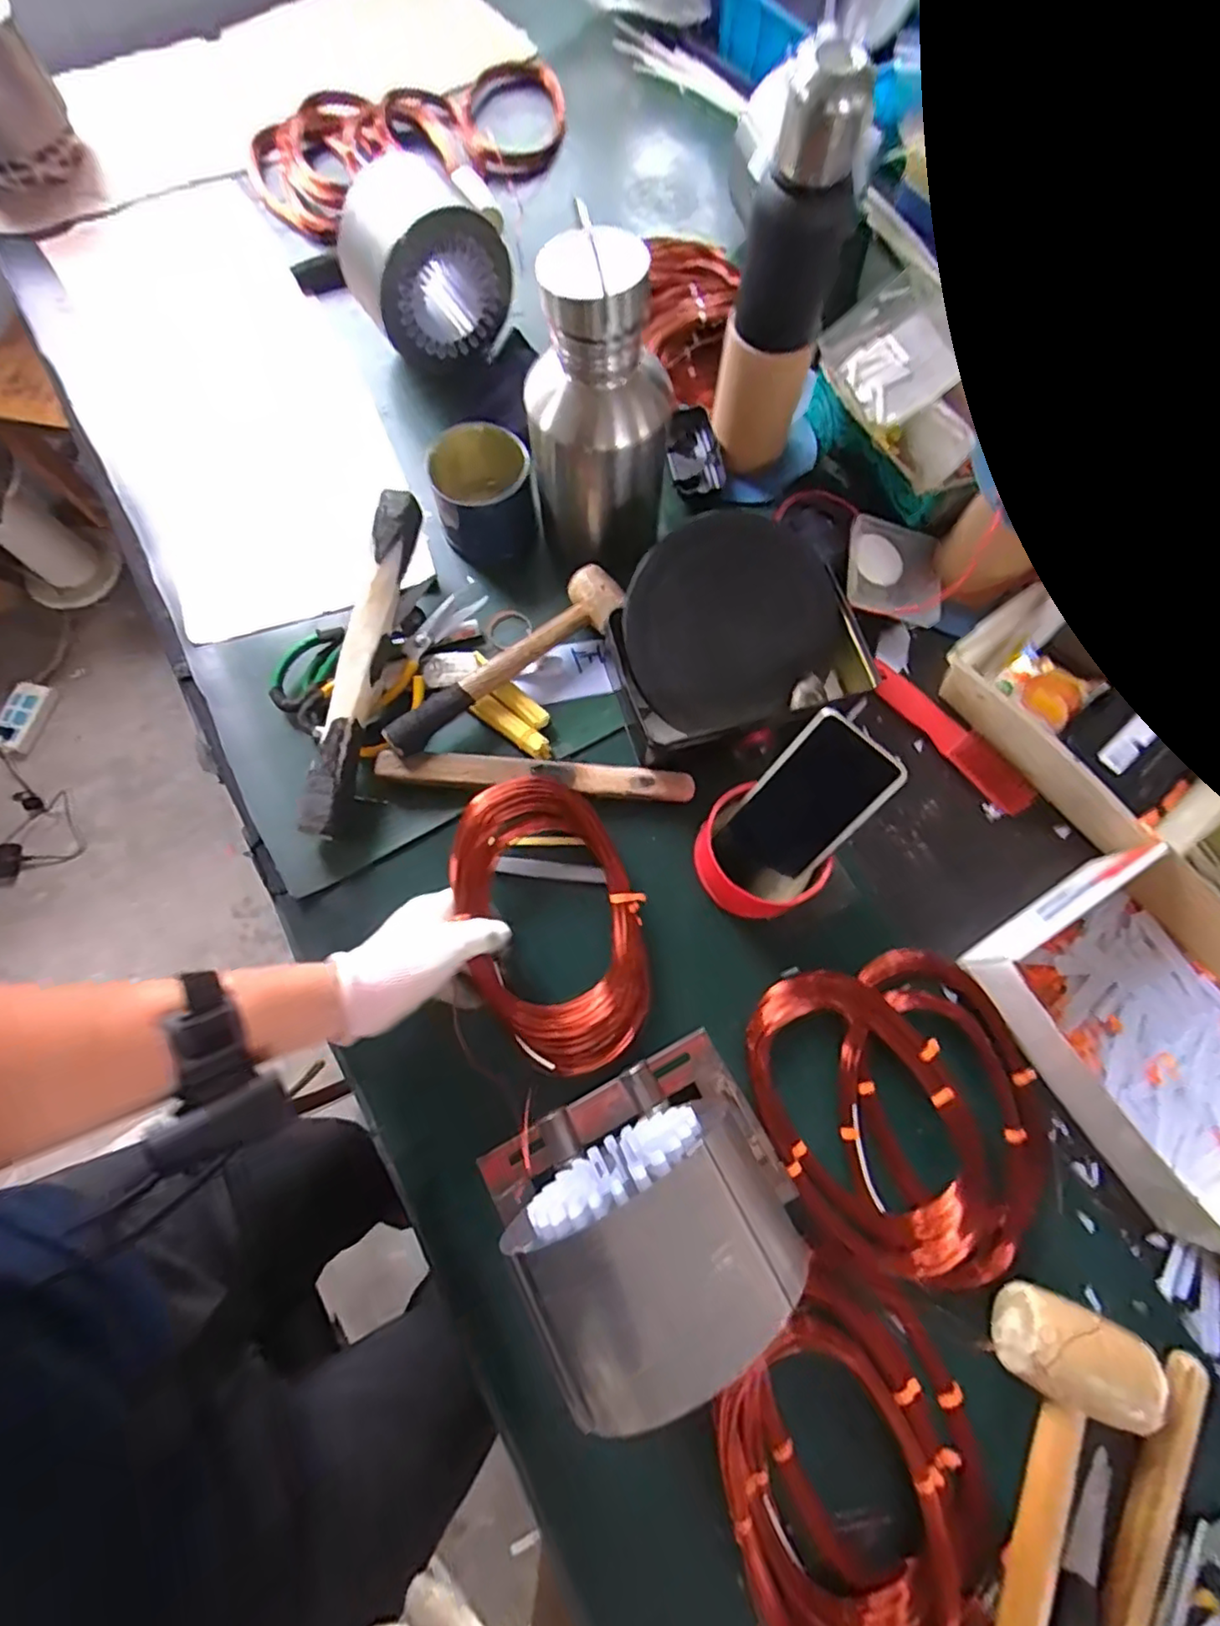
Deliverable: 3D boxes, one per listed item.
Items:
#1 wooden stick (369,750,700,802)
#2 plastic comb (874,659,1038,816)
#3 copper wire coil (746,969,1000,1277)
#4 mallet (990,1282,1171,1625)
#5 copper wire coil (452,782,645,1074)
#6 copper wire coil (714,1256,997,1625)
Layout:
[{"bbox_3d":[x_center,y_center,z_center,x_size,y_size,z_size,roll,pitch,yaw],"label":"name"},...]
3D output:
[{"bbox_3d":[-0.065,-0.033,0.567,0.279,0.033,0.029,3,74,1],"label":"wooden stick"},{"bbox_3d":[0.325,-0.074,0.599,0.036,0.013,0.183,-42,78,-10],"label":"plastic comb"},{"bbox_3d":[0.199,0.233,0.487,0.145,0.025,0.218,-34,77,-9],"label":"copper wire coil"},{"bbox_3d":[0.280,0.431,0.411,0.097,0.060,0.207,32,77,9],"label":"mallet"},{"bbox_3d":[-0.046,0.089,0.522,0.147,0.052,0.229,-31,76,-8],"label":"copper wire coil"},{"bbox_3d":[0.164,0.440,0.421,0.174,0.031,0.227,-14,75,-3],"label":"copper wire coil"}]

